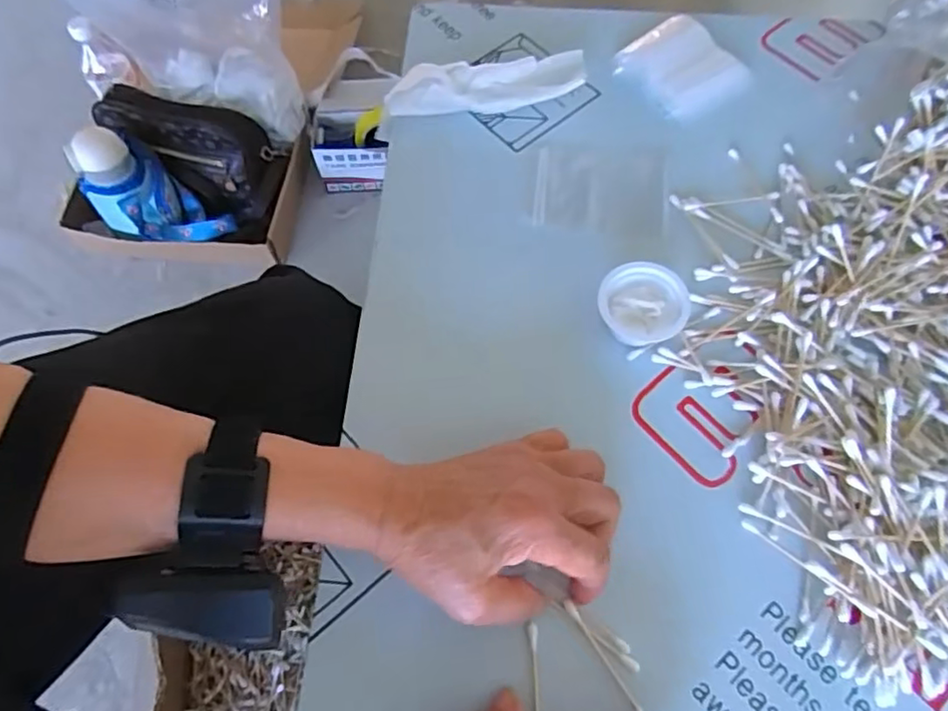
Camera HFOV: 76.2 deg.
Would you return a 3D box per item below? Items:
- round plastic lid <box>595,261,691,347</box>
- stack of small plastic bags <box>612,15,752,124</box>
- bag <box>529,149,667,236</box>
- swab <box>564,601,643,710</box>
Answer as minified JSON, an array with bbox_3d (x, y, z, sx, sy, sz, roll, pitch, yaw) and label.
[{"bbox_3d":[0.106,-0.033,0.379,0.054,0.013,0.049,-7,80,9],"label":"round plastic lid"},{"bbox_3d":[0.165,-0.225,0.476,0.082,0.013,0.086,-36,71,-15],"label":"stack of small plastic bags"},{"bbox_3d":[0.091,-0.120,0.437,0.095,0.005,0.074,6,68,7],"label":"bag"},{"bbox_3d":[0.068,0.159,0.316,0.005,0.004,0.067,-32,73,-13],"label":"swab"}]

